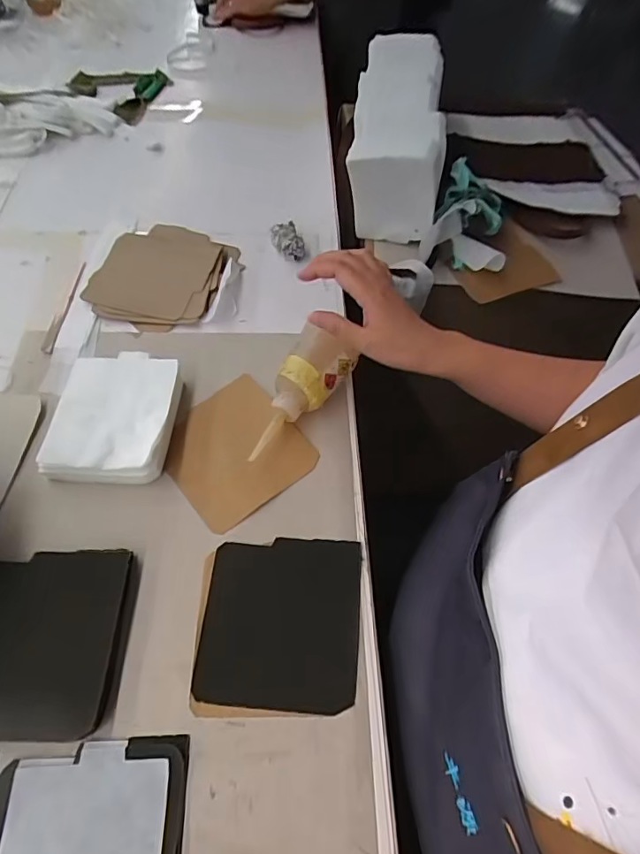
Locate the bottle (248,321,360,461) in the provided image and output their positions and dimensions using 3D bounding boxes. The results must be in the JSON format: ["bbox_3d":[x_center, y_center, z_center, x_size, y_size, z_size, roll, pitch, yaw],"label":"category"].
[{"bbox_3d":[-0.027,-0.032,0.493,0.055,0.041,0.138,35,85,16],"label":"bottle"}]

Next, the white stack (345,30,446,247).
[{"bbox_3d":[0.120,-0.473,0.764,0.126,0.123,0.417,8,58,0],"label":"white stack"}]

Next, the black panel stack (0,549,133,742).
[{"bbox_3d":[-0.231,0.168,0.392,0.132,0.009,0.136,2,59,-3],"label":"black panel stack"}]

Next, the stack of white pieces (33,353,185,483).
[{"bbox_3d":[-0.202,-0.011,0.488,0.110,0.027,0.132,3,58,-2],"label":"stack of white pieces"}]

